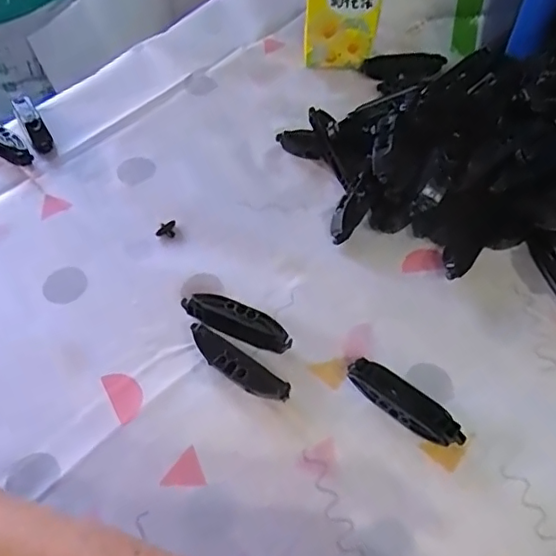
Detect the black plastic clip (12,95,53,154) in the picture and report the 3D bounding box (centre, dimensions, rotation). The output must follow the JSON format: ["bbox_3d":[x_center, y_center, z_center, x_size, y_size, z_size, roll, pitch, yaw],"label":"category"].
[{"bbox_3d":[-0.219,-0.137,0.508,0.018,0.023,0.062,-26,60,-16],"label":"black plastic clip"}]

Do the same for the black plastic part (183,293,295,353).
[{"bbox_3d":[-0.028,0.030,0.402,0.080,0.014,0.024,22,59,15],"label":"black plastic part"}]

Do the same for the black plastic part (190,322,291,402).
[{"bbox_3d":[-0.028,0.057,0.377,0.078,0.014,0.018,30,61,19],"label":"black plastic part"}]

